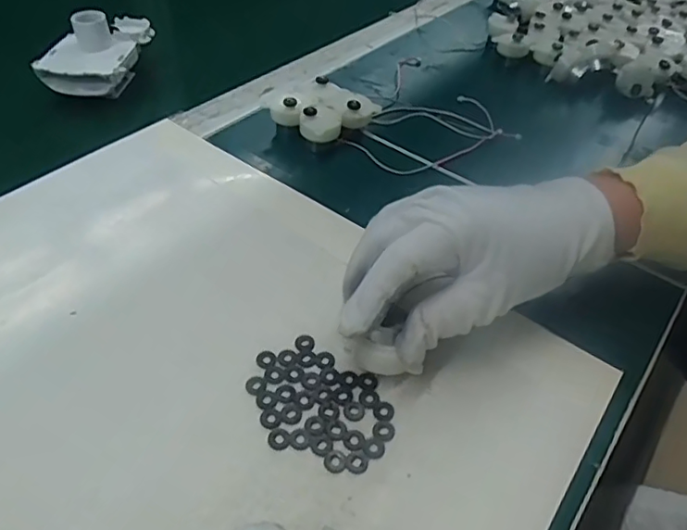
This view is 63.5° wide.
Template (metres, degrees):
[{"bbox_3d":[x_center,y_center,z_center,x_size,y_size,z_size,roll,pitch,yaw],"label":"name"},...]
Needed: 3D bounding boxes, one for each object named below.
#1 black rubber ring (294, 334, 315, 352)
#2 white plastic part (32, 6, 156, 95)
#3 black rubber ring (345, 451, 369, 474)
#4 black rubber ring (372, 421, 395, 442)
[{"bbox_3d":[-0.021,0.042,0.306,0.010,0.004,0.011,2,45,-2],"label":"black rubber ring"},{"bbox_3d":[-0.210,-0.184,0.474,0.067,0.055,0.095,8,45,3],"label":"white plastic part"},{"bbox_3d":[0.007,0.092,0.261,0.010,0.004,0.011,2,45,-2],"label":"black rubber ring"},{"bbox_3d":[0.020,0.081,0.272,0.011,0.004,0.011,2,45,-2],"label":"black rubber ring"}]

